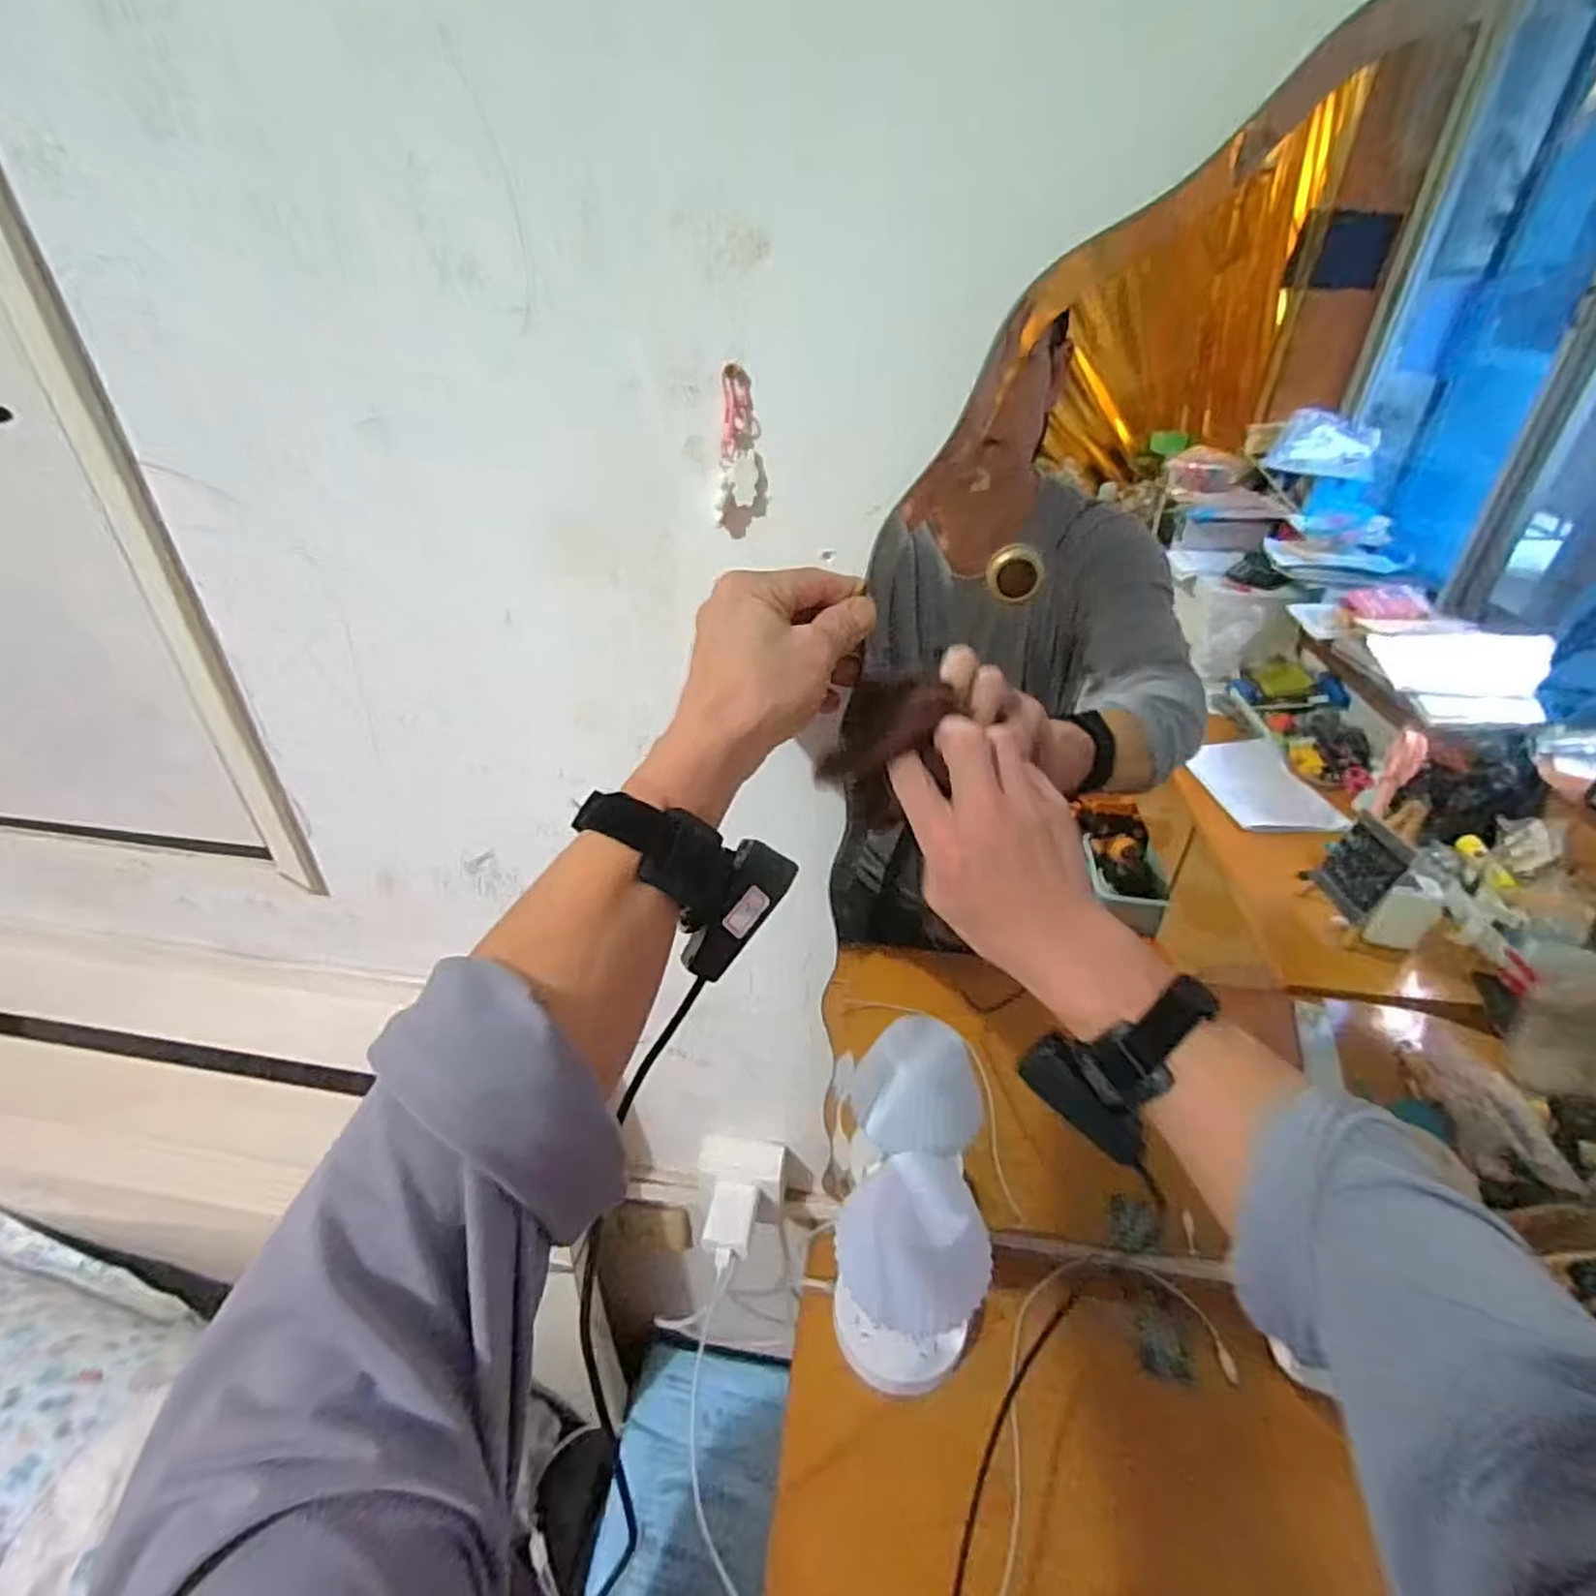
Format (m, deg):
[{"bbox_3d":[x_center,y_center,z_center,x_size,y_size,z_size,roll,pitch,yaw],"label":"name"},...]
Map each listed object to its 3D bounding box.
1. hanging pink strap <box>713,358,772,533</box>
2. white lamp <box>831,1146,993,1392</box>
[{"bbox_3d":[-0.031,-0.185,0.405,0.026,0.083,0.015,5,34,4],"label":"hanging pink strap"},{"bbox_3d":[0.097,0.430,0.668,0.113,0.231,0.099,-14,37,-23],"label":"white lamp"}]

